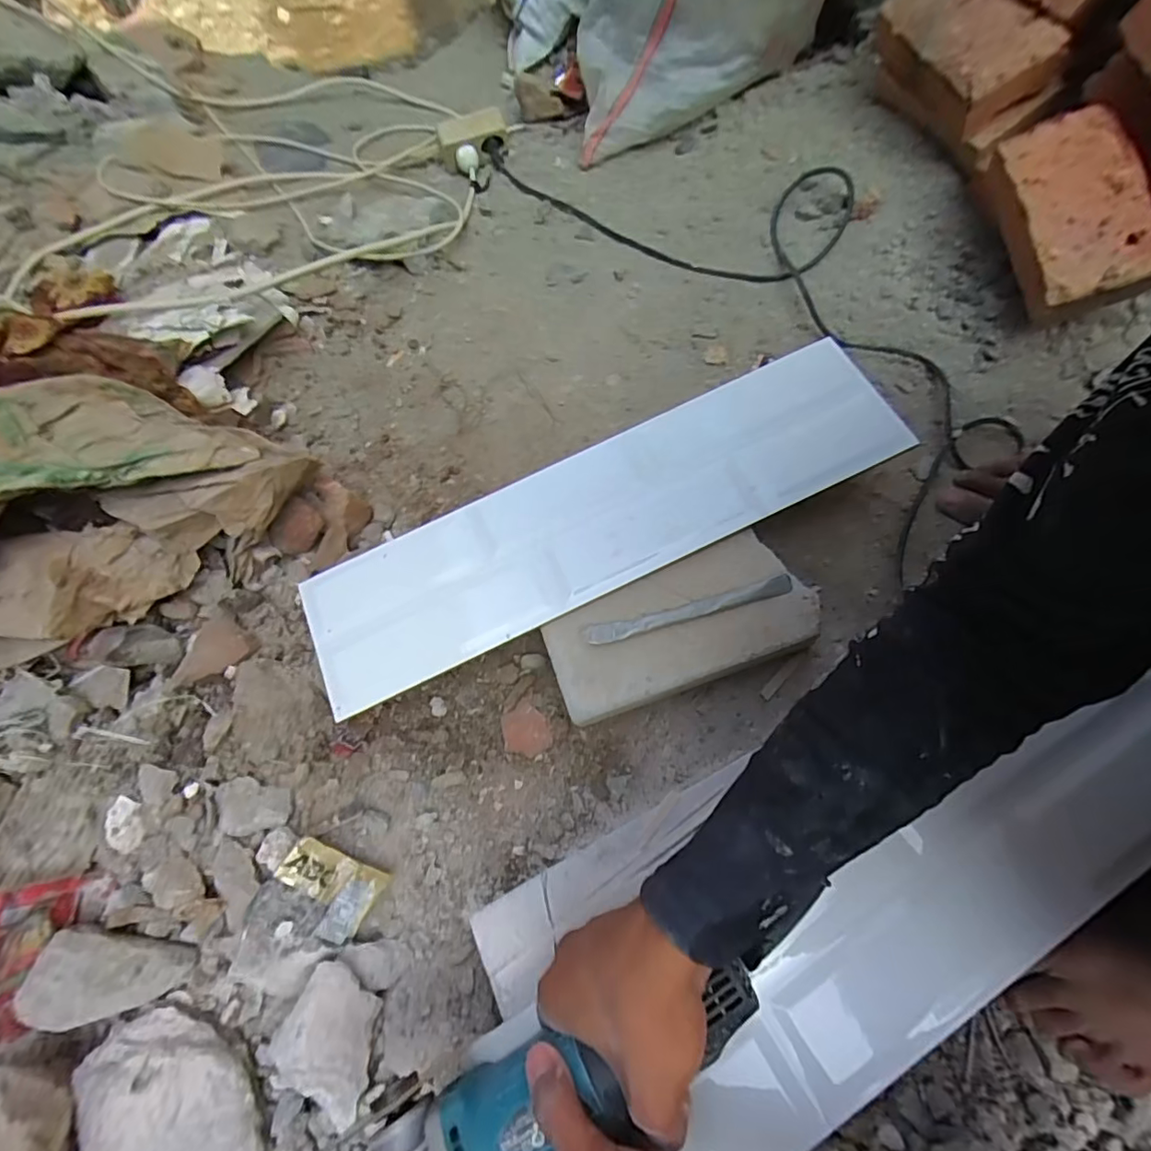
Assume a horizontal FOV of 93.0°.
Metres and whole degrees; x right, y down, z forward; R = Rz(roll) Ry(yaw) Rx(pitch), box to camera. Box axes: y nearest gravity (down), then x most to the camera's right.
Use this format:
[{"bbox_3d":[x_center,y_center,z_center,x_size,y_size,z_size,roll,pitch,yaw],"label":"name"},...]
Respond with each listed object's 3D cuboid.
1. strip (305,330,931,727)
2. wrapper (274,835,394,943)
[{"bbox_3d":[0.022,-0.060,0.535,0.587,0.009,0.155,-25,73,-2],"label":"strip"},{"bbox_3d":[-0.198,0.251,0.435,0.082,0.006,0.057,41,65,-23],"label":"wrapper"}]

